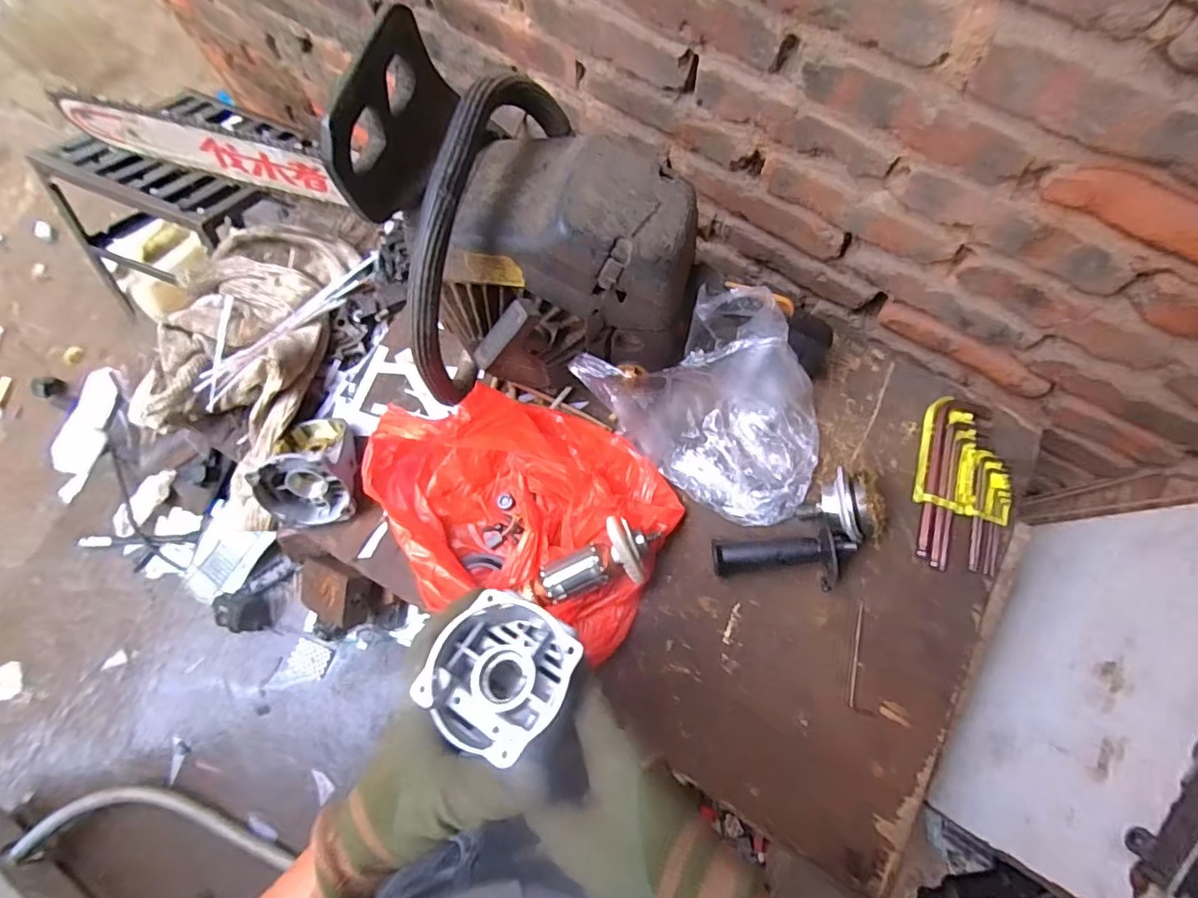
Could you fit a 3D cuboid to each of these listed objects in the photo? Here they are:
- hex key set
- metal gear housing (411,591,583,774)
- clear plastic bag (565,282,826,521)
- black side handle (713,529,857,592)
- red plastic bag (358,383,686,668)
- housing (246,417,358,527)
[{"bbox_3d":[0.364,0.032,0.543,0.087,0.012,0.171,12,76,5],"label":"hex key set"},{"bbox_3d":[-0.057,0.142,0.340,0.090,0.045,0.089,32,67,32],"label":"metal gear housing"},{"bbox_3d":[0.117,-0.050,0.509,0.240,0.127,0.159,41,80,11],"label":"clear plastic bag"},{"bbox_3d":[0.171,0.100,0.507,0.126,0.058,0.051,4,75,2],"label":"black side handle"},{"bbox_3d":[-0.078,0.055,0.514,0.295,0.074,0.212,13,76,5],"label":"red plastic bag"},{"bbox_3d":[-0.289,0.018,0.547,0.086,0.074,0.110,2,75,2],"label":"housing"}]

